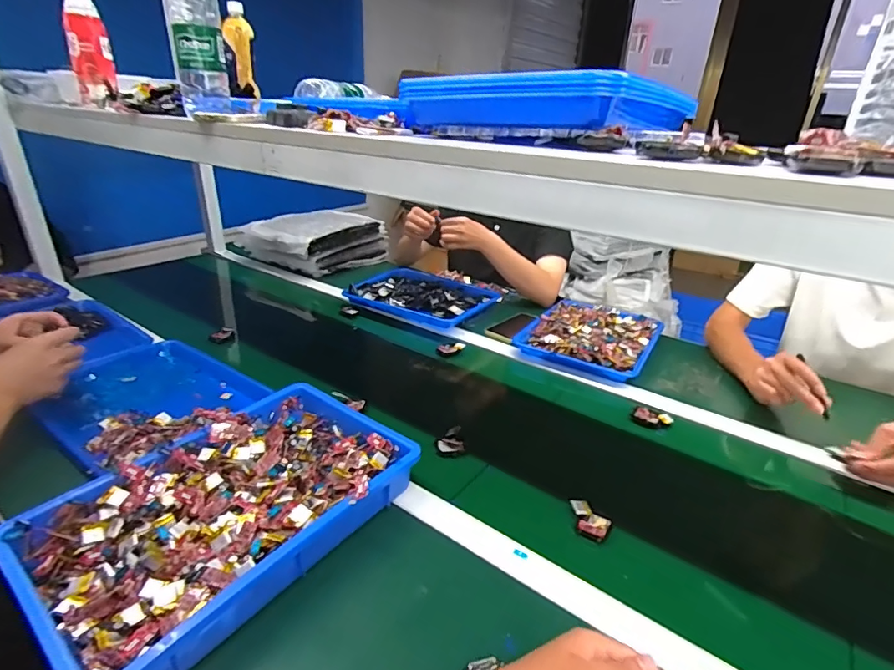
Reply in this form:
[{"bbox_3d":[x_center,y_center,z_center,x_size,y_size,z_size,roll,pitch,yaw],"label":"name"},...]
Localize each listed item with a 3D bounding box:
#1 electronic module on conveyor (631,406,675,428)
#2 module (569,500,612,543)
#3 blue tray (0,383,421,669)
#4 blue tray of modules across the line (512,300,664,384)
[{"bbox_3d":[0.332,0.136,0.784,0.061,0.012,0.043,18,30,30],"label":"electronic module on conveyor"},{"bbox_3d":[0.172,0.222,0.584,0.050,0.016,0.040,20,31,33],"label":"module"},{"bbox_3d":[-0.231,0.181,0.543,0.249,0.055,0.385,20,32,34],"label":"blue tray"},{"bbox_3d":[0.313,-0.002,1.039,0.249,0.047,0.301,17,30,29],"label":"blue tray of modules across the line"}]

